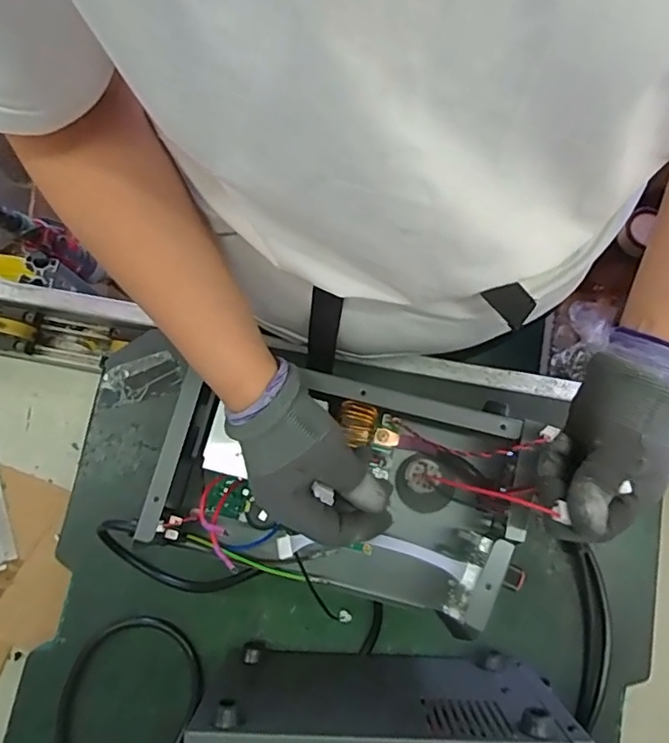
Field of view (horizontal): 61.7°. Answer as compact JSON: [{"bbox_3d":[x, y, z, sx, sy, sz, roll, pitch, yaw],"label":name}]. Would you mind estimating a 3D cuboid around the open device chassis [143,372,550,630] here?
[{"bbox_3d":[0.006,0.100,0.476,0.277,0.122,0.167,12,79,3],"label":"open device chassis"}]

